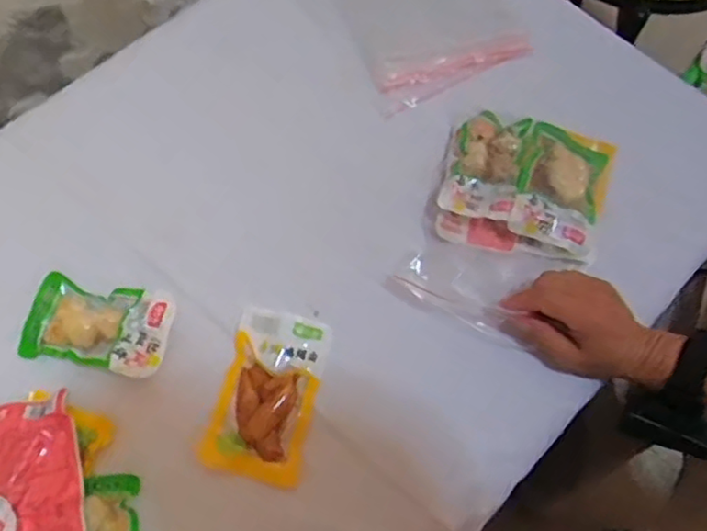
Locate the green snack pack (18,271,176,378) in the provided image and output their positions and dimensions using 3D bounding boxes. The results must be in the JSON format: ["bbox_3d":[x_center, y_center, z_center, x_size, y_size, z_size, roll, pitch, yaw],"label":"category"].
[{"bbox_3d":[-0.216,0.049,0.531,0.123,0.022,0.072,11,66,2],"label":"green snack pack"}]

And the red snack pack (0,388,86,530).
[{"bbox_3d":[-0.240,0.158,0.463,0.070,0.010,0.131,-17,58,-14],"label":"red snack pack"}]

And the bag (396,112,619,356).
[{"bbox_3d":[0.147,-0.048,0.586,0.151,0.040,0.219,22,68,9],"label":"bag"}]

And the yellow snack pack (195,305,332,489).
[{"bbox_3d":[-0.070,0.102,0.518,0.079,0.013,0.137,13,66,3],"label":"yellow snack pack"}]

